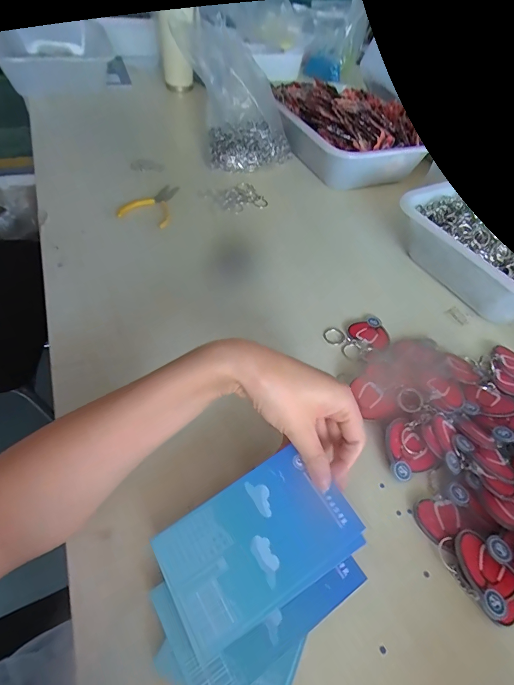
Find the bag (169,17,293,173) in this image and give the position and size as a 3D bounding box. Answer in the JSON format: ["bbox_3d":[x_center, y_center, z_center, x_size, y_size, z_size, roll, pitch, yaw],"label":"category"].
[{"bbox_3d":[-0.048,-0.437,0.662,0.151,0.149,0.233,-22,57,-23],"label":"bag"}]

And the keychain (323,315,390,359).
[{"bbox_3d":[0.124,-0.005,0.438,0.078,0.006,0.051,-16,54,-19],"label":"keychain"}]

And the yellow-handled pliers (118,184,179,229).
[{"bbox_3d":[-0.162,-0.214,0.558,0.069,0.020,0.110,3,50,-4],"label":"yellow-handled pliers"}]

